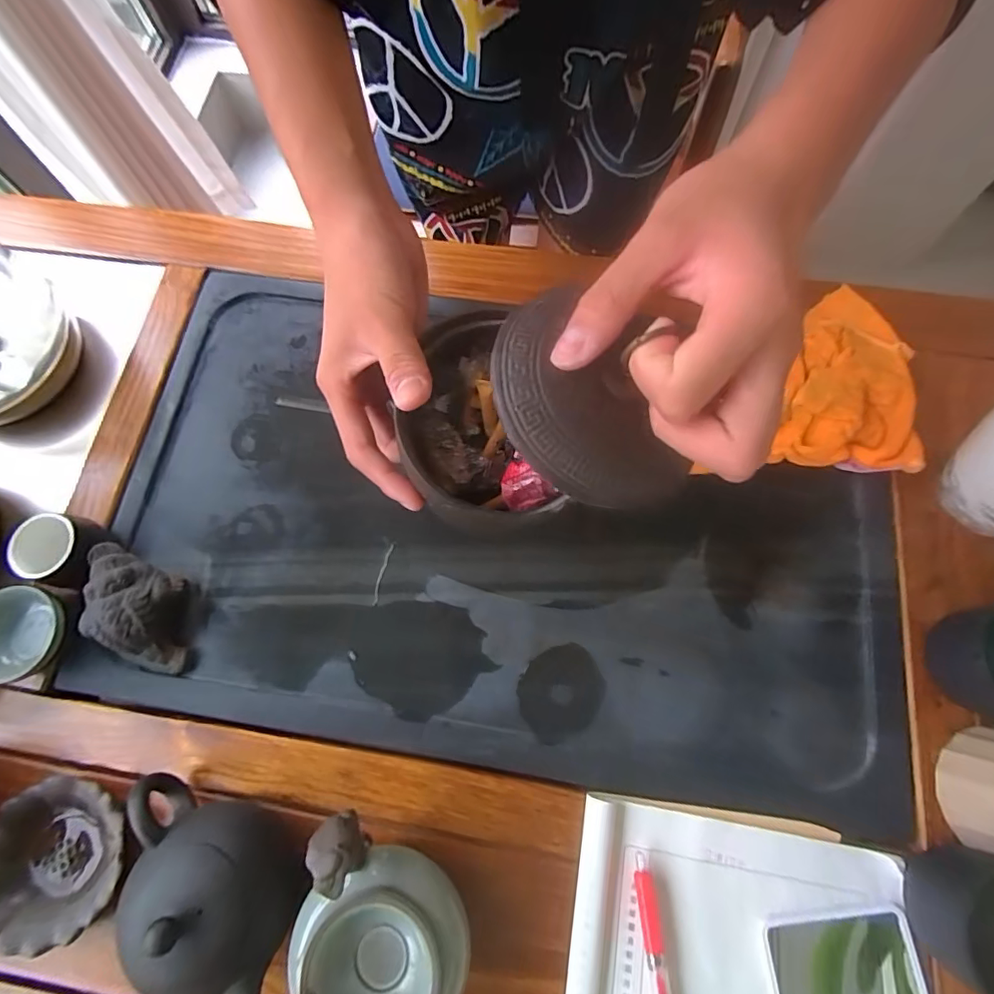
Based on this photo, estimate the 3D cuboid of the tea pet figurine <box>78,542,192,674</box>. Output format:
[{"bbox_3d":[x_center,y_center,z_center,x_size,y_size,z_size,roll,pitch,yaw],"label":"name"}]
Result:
[{"bbox_3d":[-0.256,0.079,0.365,0.057,0.043,0.082,0,72,1],"label":"tea pet figurine"}]

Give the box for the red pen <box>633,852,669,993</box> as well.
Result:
[{"bbox_3d":[0.093,0.286,0.291,0.010,0.016,0.140,-6,70,1],"label":"red pen"}]

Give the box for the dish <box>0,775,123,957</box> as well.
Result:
[{"bbox_3d":[-0.279,0.228,0.326,0.087,0.017,0.088,-1,71,2],"label":"dish"}]

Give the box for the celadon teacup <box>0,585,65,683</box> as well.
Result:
[{"bbox_3d":[-0.331,0.097,0.362,0.062,0.028,0.061,4,71,4],"label":"celadon teacup"}]

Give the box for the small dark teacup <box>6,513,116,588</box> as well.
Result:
[{"bbox_3d":[-0.315,0.040,0.377,0.047,0.042,0.050,15,73,6],"label":"small dark teacup"}]

